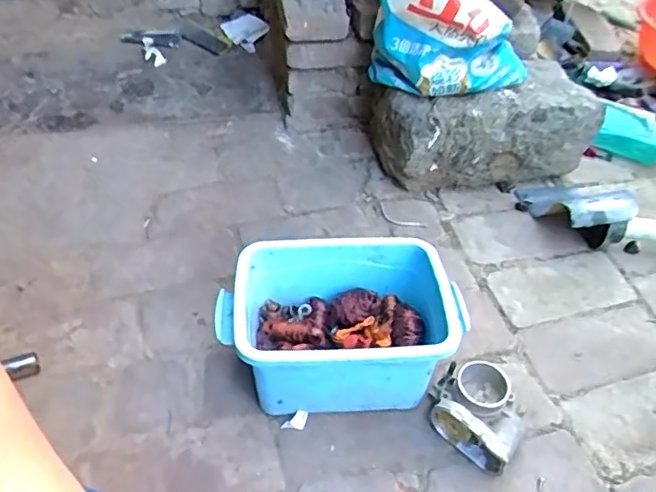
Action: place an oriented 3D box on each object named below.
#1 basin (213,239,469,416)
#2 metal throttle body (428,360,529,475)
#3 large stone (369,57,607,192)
[{"bbox_3d":[0.013,0.102,0.762,0.296,0.137,0.188,0,47,-4],"label":"basin"},{"bbox_3d":[0.193,0.210,0.746,0.122,0.064,0.103,32,53,24],"label":"metal throttle body"},{"bbox_3d":[0.278,-0.213,1.071,0.359,0.196,0.169,-6,47,-9],"label":"large stone"}]

